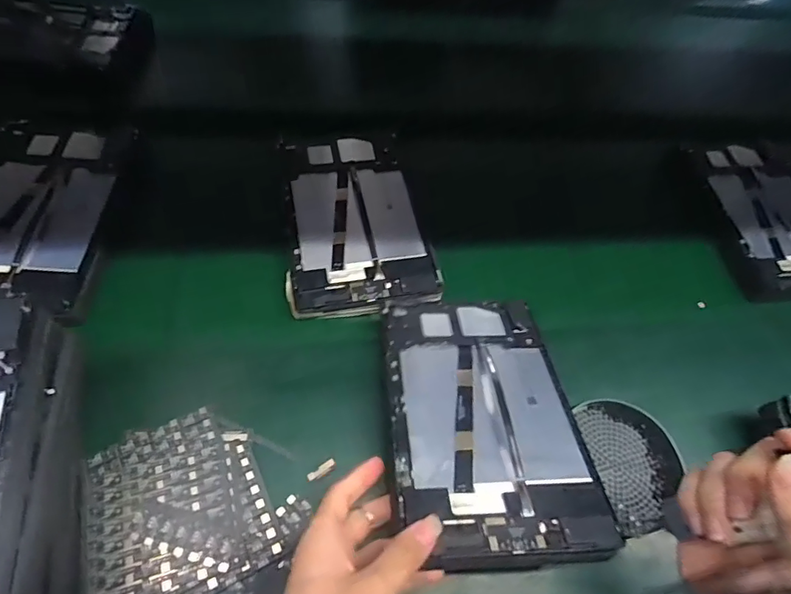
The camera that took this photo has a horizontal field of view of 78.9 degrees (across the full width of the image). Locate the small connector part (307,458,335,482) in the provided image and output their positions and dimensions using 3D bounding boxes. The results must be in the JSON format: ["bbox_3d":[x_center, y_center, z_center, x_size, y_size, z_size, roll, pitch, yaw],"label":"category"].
[{"bbox_3d":[-0.064,0.150,0.416,0.026,0.004,0.009,-28,67,-21],"label":"small connector part"}]

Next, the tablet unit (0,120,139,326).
[{"bbox_3d":[-0.377,-0.092,0.506,0.156,0.016,0.252,2,60,-5],"label":"tablet unit"}]

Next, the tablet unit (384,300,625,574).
[{"bbox_3d":[0.070,0.092,0.400,0.148,0.017,0.243,-1,41,-5],"label":"tablet unit"}]

